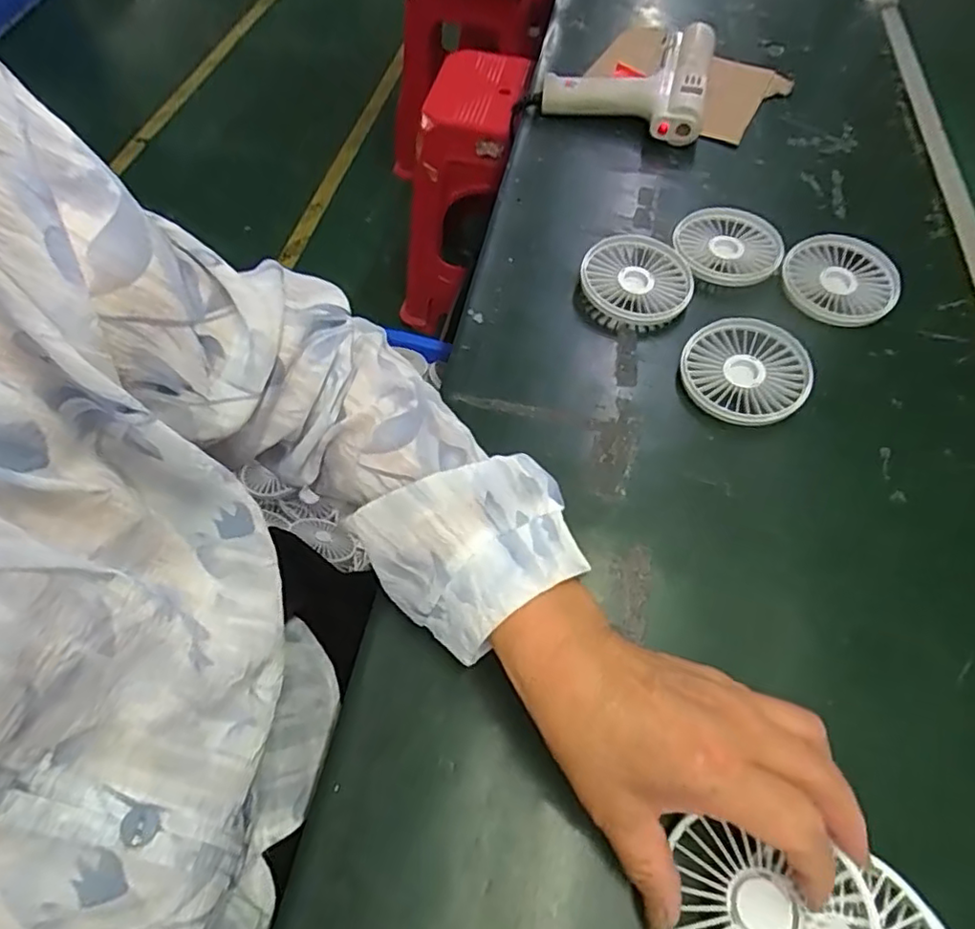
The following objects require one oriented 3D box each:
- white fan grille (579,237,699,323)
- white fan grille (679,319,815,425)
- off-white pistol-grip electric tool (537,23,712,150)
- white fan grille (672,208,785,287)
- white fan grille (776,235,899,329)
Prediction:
[{"bbox_3d":[0.124,-0.152,0.505,0.086,0.016,0.092,1,58,-2],"label":"white fan grille"},{"bbox_3d":[0.189,-0.069,0.453,0.087,0.021,0.089,27,61,14],"label":"white fan grille"},{"bbox_3d":[0.159,-0.421,0.663,0.168,0.050,0.171,18,59,9],"label":"off-white pistol-grip electric tool"},{"bbox_3d":[0.206,-0.189,0.531,0.088,0.016,0.085,16,59,8],"label":"white fan grille"},{"bbox_3d":[0.292,-0.153,0.509,0.085,0.023,0.088,1,58,-2],"label":"white fan grille"}]

